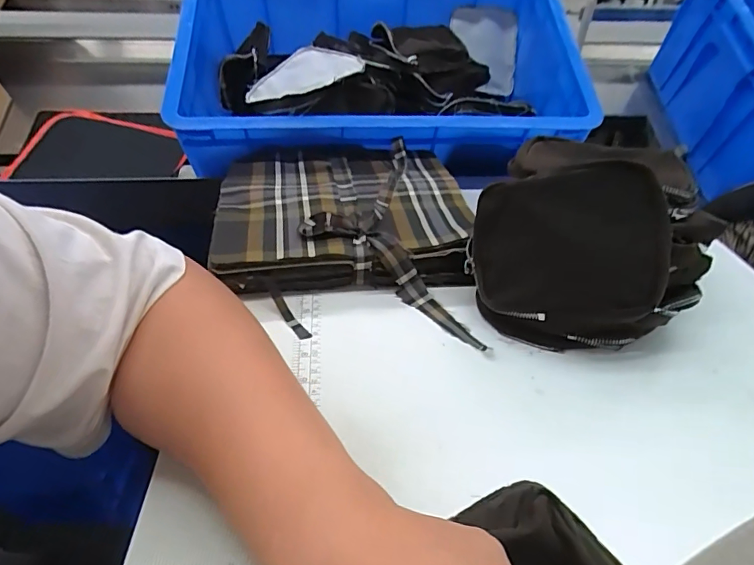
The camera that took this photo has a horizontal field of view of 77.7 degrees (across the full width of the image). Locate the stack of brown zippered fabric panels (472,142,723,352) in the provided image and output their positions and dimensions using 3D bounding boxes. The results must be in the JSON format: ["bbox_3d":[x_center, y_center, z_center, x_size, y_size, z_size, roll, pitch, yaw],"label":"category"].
[{"bbox_3d":[0.157,-0.021,0.367,0.163,0.132,0.079,10,39,12],"label":"stack of brown zippered fabric panels"}]

